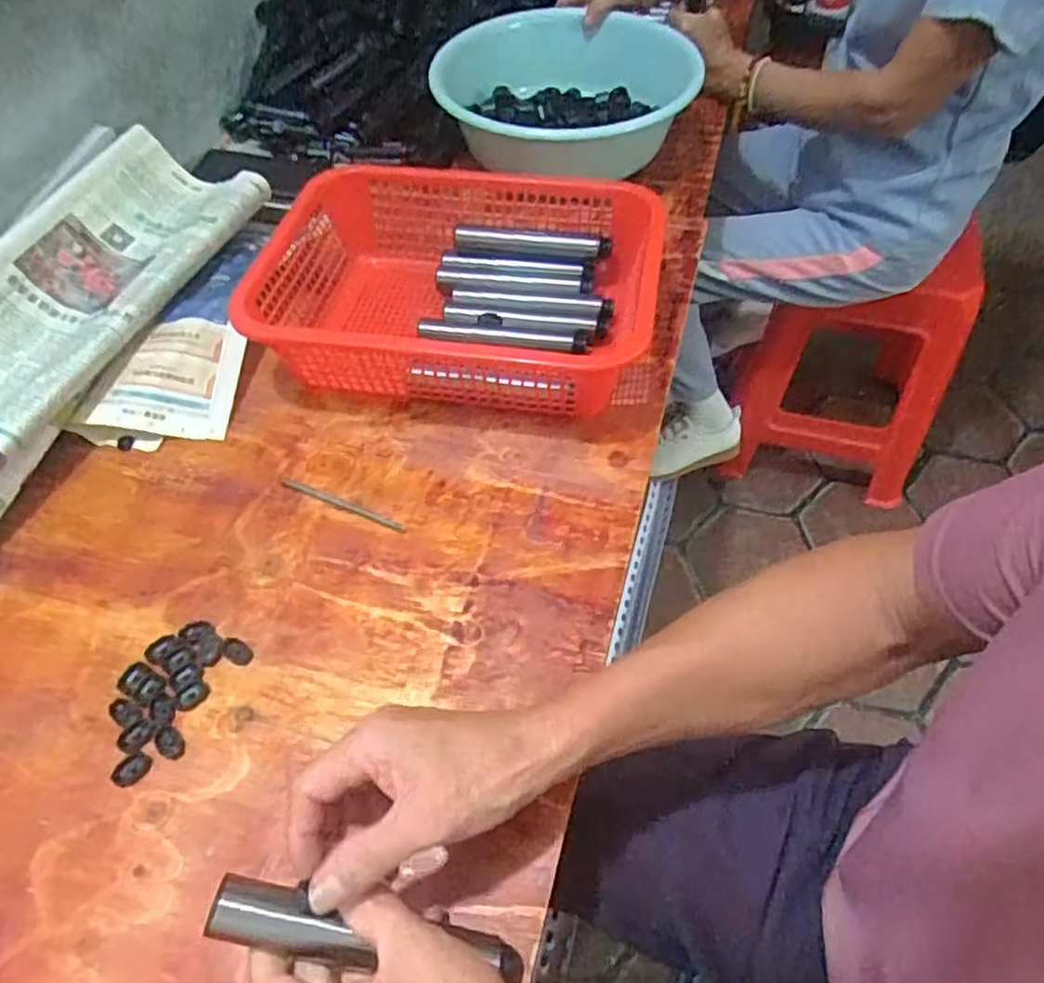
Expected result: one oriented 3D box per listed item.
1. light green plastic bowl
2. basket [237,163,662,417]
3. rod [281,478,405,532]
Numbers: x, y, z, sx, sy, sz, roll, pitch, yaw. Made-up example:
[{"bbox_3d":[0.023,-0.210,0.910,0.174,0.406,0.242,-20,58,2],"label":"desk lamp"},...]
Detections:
[{"bbox_3d":[0.051,-0.457,0.833,0.291,0.102,0.281,-1,52,1],"label":"light green plastic bowl"},{"bbox_3d":[-0.060,-0.180,0.648,0.341,0.097,0.251,6,53,7],"label":"basket"},{"bbox_3d":[-0.143,0.010,0.562,0.113,0.004,0.009,19,55,16],"label":"rod"}]

